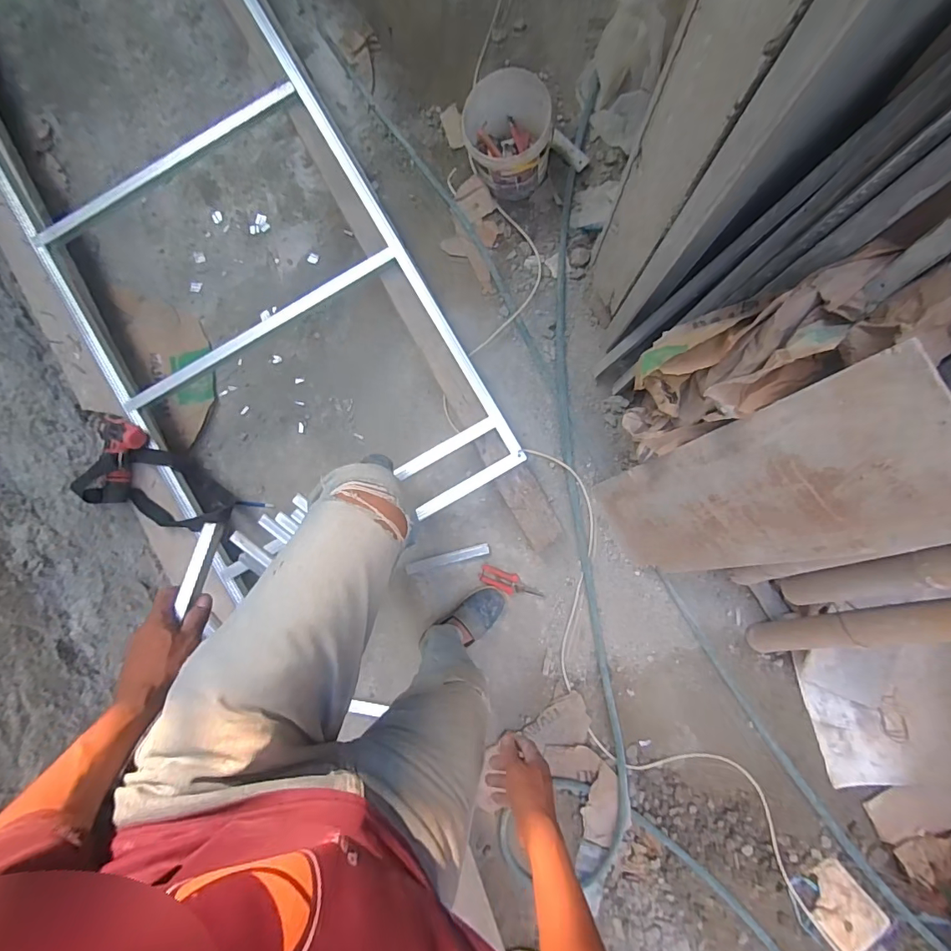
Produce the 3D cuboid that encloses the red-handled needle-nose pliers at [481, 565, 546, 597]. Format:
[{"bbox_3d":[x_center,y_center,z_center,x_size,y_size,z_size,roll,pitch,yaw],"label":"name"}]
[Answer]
[{"bbox_3d":[0.090,0.272,1.178,0.161,0.012,0.050,20,88,4],"label":"red-handled needle-nose pliers"}]

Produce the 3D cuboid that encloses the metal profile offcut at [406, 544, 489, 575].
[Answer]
[{"bbox_3d":[-0.071,0.212,1.189,0.212,0.016,0.030,-15,86,2],"label":"metal profile offcut"}]

